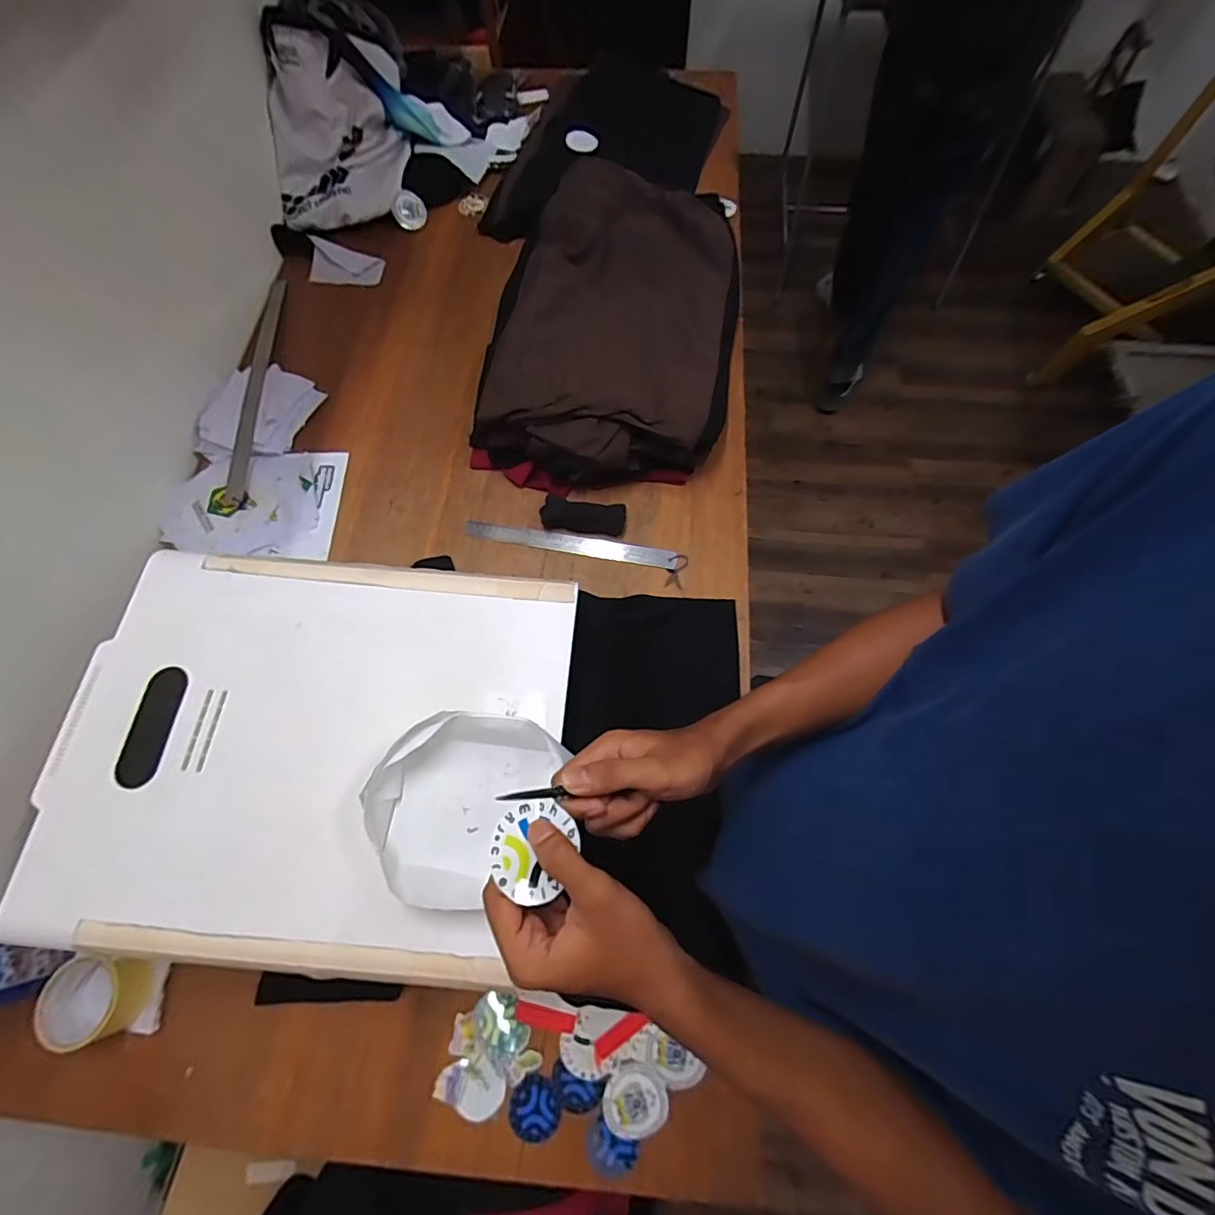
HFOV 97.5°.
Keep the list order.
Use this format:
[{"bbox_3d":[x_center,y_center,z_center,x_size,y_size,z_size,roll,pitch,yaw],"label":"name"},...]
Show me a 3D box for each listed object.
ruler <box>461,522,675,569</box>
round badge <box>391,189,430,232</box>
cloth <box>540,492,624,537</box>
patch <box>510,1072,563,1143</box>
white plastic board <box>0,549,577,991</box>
[{"bbox_3d":[-0.056,-0.096,0.803,0.316,0.005,0.028,9,79,4],"label":"ruler"},{"bbox_3d":[-0.382,-0.768,1.033,0.062,0.060,0.009,6,35,-28],"label":"round badge"},{"bbox_3d":[-0.037,-0.140,0.808,0.124,0.024,0.046,7,69,3],"label":"cloth"},{"bbox_3d":[-0.076,0.530,0.563,0.052,0.004,0.055,0,68,1],"label":"patch"},{"bbox_3d":[-0.303,0.137,0.544,0.498,0.021,0.395,4,69,3],"label":"white plastic board"}]

